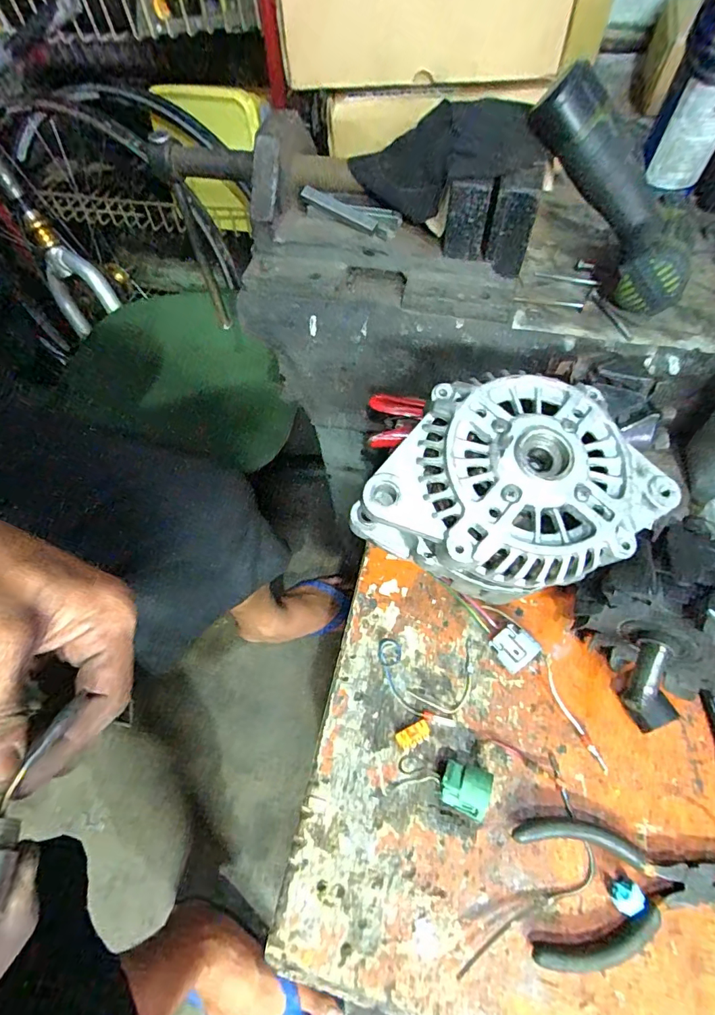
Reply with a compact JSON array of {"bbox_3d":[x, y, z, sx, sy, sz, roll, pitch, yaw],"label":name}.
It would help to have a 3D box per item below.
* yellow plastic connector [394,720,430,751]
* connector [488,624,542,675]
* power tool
[{"bbox_3d":[0.037,0.151,0.302,0.024,0.008,0.013,-26,62,-12],"label":"yellow plastic connector"},{"bbox_3d":[0.111,0.100,0.322,0.025,0.021,0.030,-41,71,-19],"label":"connector"},{"bbox_3d":[0.203,-0.244,0.358,0.084,0.055,0.187,-43,104,-19],"label":"power tool"}]

